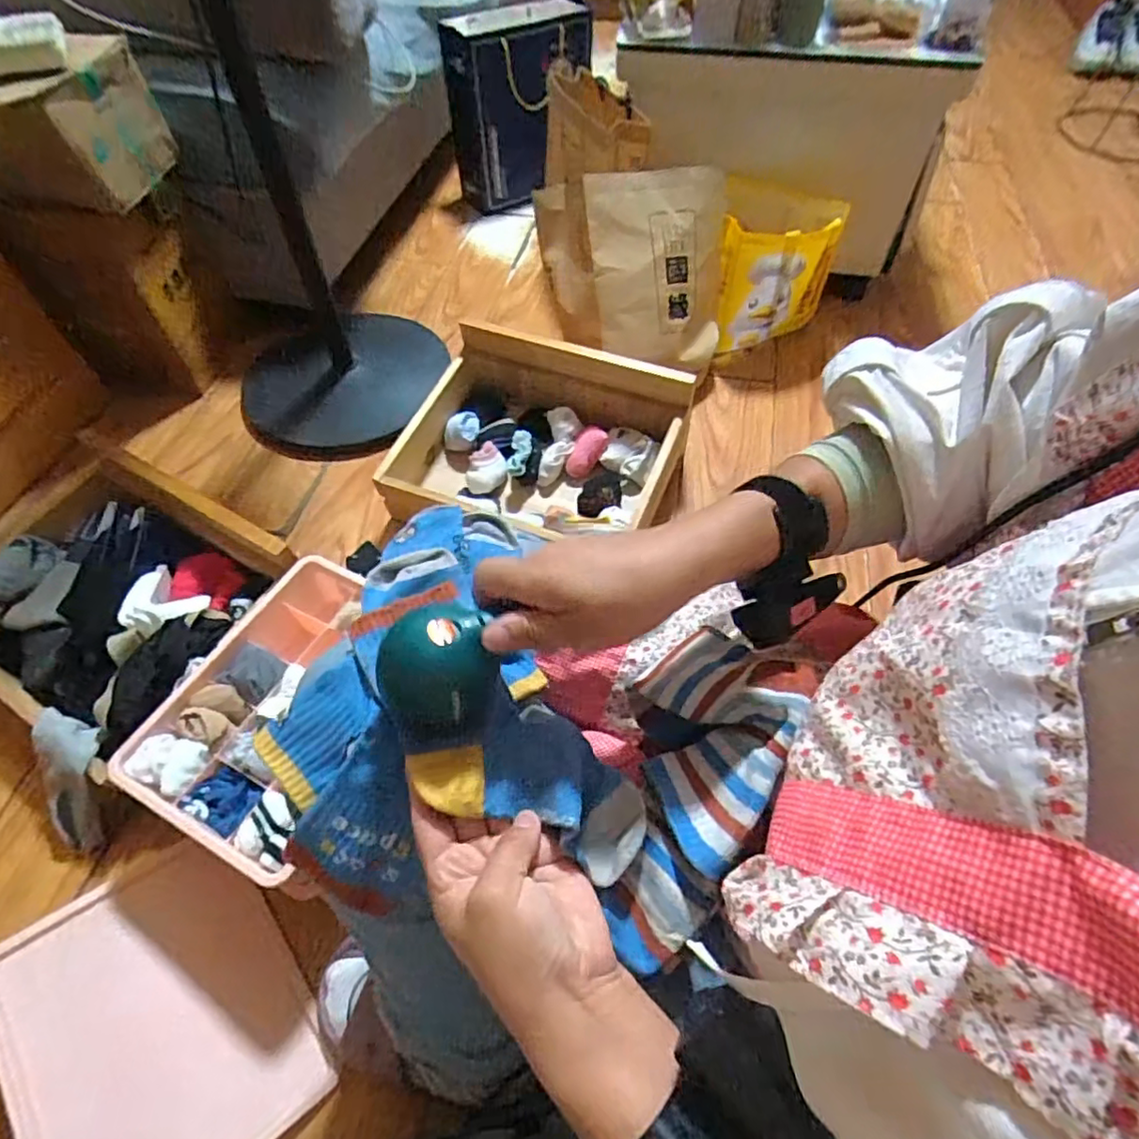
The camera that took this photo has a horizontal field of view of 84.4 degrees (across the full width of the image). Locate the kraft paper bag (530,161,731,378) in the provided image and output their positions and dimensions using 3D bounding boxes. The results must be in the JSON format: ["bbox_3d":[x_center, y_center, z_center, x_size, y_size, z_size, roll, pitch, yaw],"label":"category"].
[{"bbox_3d":[0.128,-0.494,1.065,0.320,0.302,0.096,-13,19,-14],"label":"kraft paper bag"}]

